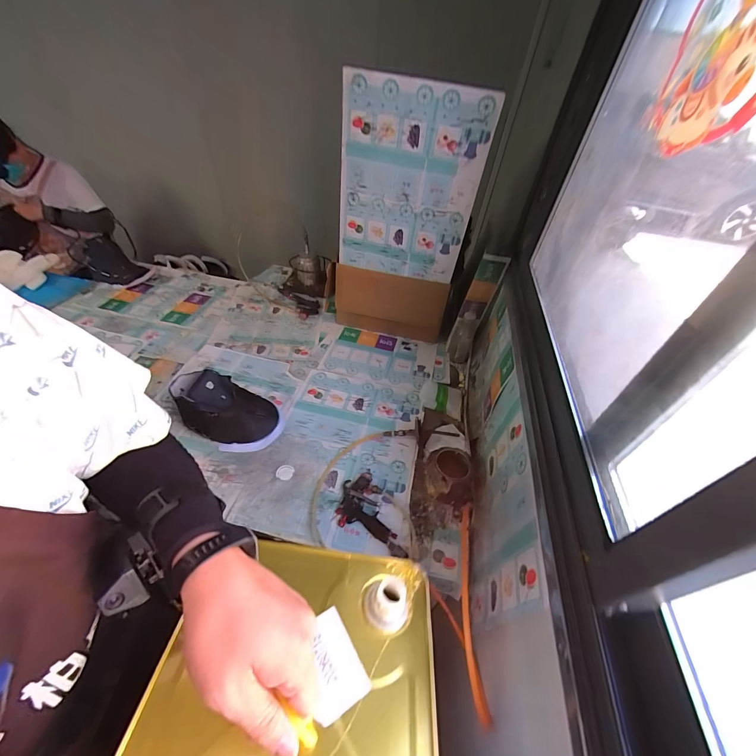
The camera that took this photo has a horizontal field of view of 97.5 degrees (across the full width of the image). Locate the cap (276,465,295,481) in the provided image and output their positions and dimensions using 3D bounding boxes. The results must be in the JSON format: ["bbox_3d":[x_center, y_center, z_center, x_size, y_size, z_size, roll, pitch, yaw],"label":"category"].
[{"bbox_3d":[-0.233,0.238,0.833,0.042,0.009,0.040,4,44,-4],"label":"cap"}]

